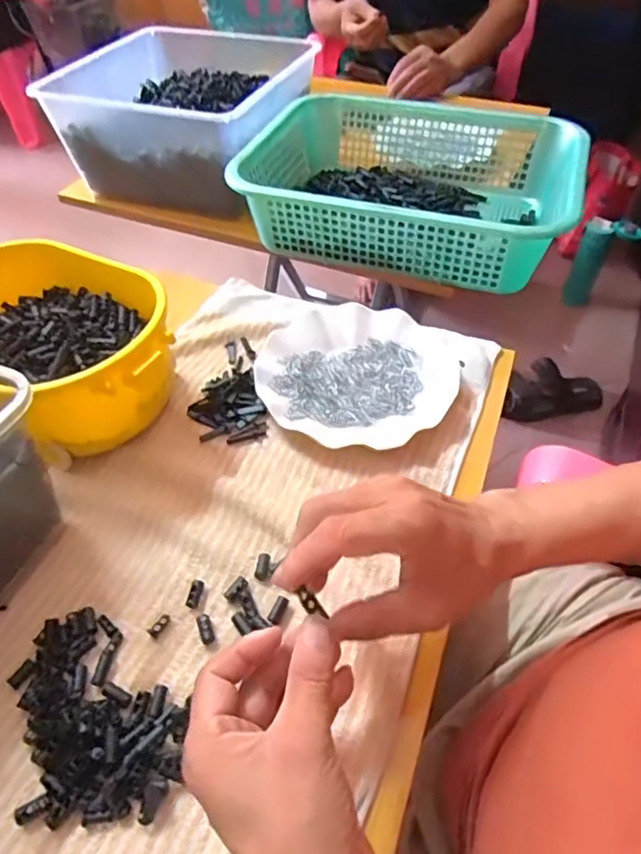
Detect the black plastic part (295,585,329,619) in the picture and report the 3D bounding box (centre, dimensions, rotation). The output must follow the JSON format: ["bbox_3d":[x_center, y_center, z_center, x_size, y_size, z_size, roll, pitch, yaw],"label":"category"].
[{"bbox_3d":[-0.004,0.097,0.311,0.021,0.005,0.008,41,60,13],"label":"black plastic part"}]

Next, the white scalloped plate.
[{"bbox_3d":[0.034,-0.052,0.531,0.180,0.018,0.169,-1,49,1],"label":"white scalloped plate"}]

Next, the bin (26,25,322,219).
[{"bbox_3d":[-0.176,-0.437,0.817,0.286,0.156,0.314,12,50,12],"label":"bin"}]

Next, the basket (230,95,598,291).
[{"bbox_3d":[0.095,-0.294,0.696,0.389,0.100,0.288,12,50,13],"label":"basket"}]

